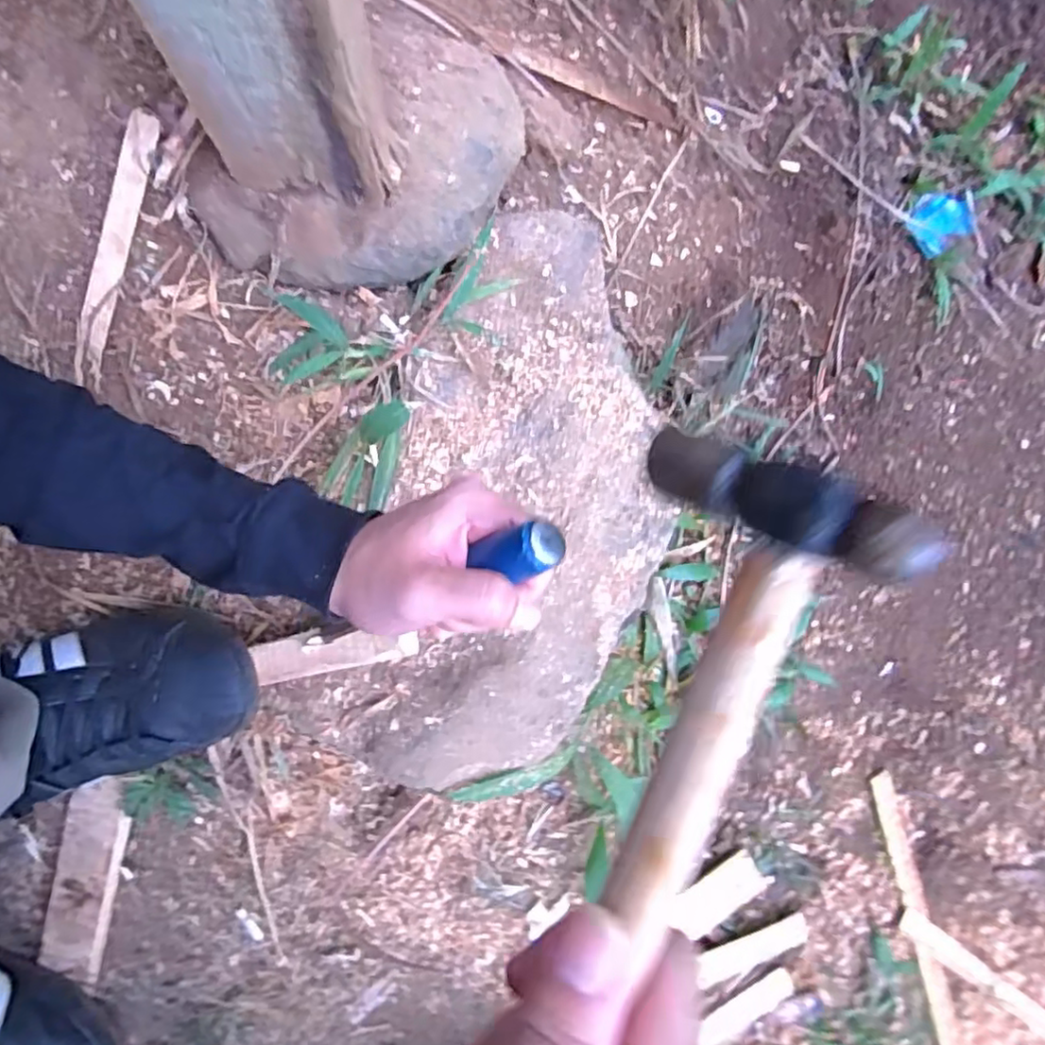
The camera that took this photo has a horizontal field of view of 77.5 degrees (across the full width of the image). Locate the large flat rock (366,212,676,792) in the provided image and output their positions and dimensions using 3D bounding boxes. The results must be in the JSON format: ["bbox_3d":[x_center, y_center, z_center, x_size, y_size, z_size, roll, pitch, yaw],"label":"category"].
[{"bbox_3d":[0.005,-0.014,0.492,0.211,0.102,0.421,6,80,3],"label":"large flat rock"}]

